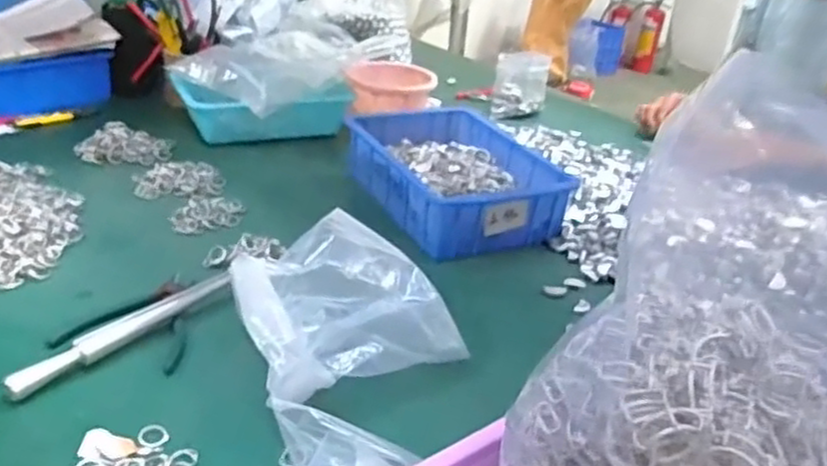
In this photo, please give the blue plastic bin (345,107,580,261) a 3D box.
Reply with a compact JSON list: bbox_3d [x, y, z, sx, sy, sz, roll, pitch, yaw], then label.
[{"bbox_3d":[0.047,-0.078,0.962,0.207,0.078,0.293,-9,31,-25],"label":"blue plastic bin"}]

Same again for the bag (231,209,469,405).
[{"bbox_3d":[-0.075,0.066,0.638,0.182,0.099,0.148,-14,34,-33],"label":"bag"}]

